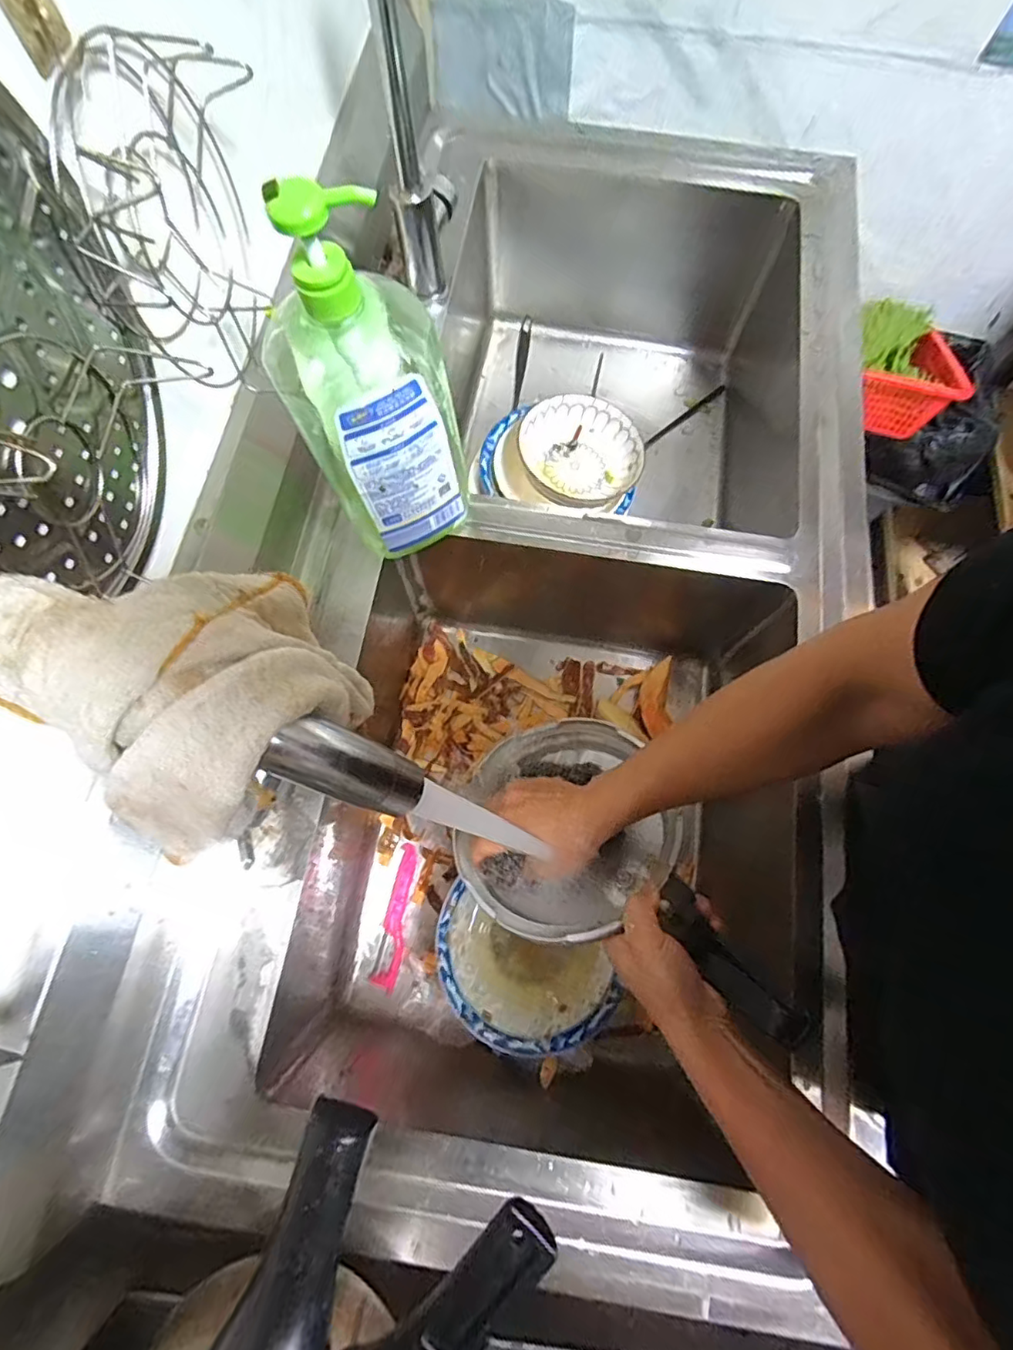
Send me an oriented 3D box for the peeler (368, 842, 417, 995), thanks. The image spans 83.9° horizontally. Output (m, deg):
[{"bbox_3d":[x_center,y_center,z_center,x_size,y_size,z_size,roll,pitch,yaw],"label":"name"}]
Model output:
[{"bbox_3d":[-0.136,0.296,0.696,0.029,0.012,0.166,8,68,4],"label":"peeler"}]

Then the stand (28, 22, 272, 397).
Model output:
[{"bbox_3d":[-0.217,-0.298,0.379,0.059,0.179,0.192,19,70,8],"label":"stand"}]

